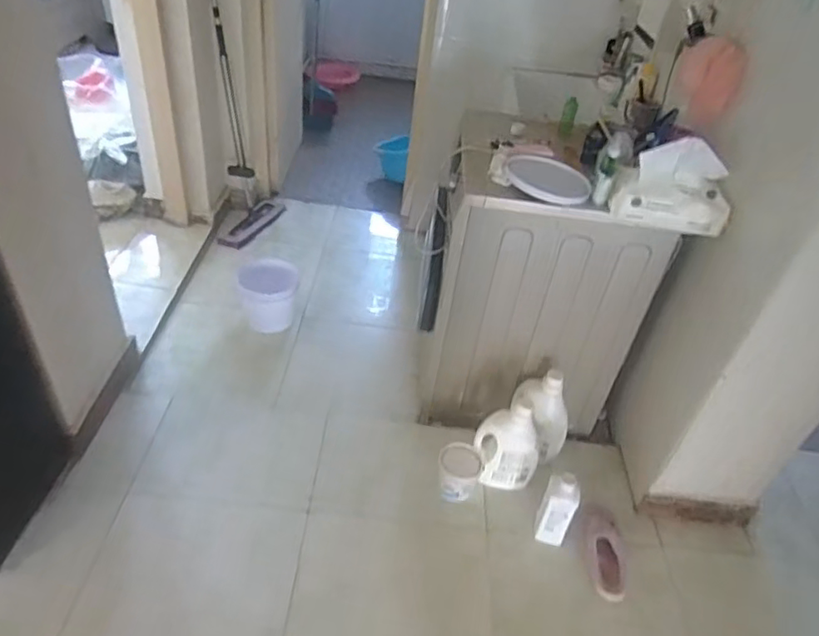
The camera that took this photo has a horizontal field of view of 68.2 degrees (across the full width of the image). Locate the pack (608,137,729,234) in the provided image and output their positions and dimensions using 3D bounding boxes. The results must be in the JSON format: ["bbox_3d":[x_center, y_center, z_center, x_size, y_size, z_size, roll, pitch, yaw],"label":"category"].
[{"bbox_3d":[0.615,-0.304,1.391,0.257,0.199,0.095,6,40,-2],"label":"pack"}]

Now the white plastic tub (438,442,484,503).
[{"bbox_3d":[0.137,0.441,1.700,0.119,0.159,0.115,4,40,-4],"label":"white plastic tub"}]

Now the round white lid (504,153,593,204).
[{"bbox_3d":[0.352,-0.355,1.547,0.205,0.027,0.205,4,40,-4],"label":"round white lid"}]

